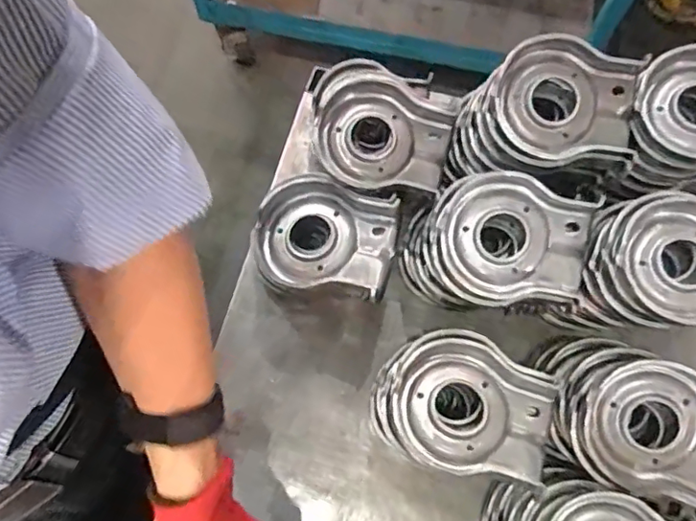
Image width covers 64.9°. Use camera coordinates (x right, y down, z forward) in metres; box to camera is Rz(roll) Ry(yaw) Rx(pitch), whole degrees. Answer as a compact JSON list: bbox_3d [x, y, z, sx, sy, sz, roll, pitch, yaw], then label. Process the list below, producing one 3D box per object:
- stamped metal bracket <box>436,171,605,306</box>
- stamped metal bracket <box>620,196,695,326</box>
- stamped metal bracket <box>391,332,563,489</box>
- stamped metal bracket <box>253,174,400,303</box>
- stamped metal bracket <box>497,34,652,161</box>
[{"bbox_3d":[0.139,-0.018,0.460,0.124,0.020,0.102,11,88,3],"label":"stamped metal bracket"},{"bbox_3d":[0.282,0.000,0.436,0.117,0.029,0.100,3,70,-1],"label":"stamped metal bracket"},{"bbox_3d":[0.097,0.112,0.425,0.123,0.025,0.103,21,67,7],"label":"stamped metal bracket"},{"bbox_3d":[-0.021,-0.022,0.491,0.124,0.034,0.097,14,70,3],"label":"stamped metal bracket"},{"bbox_3d":[0.186,-0.139,0.468,0.121,0.032,0.102,4,93,-1],"label":"stamped metal bracket"}]

